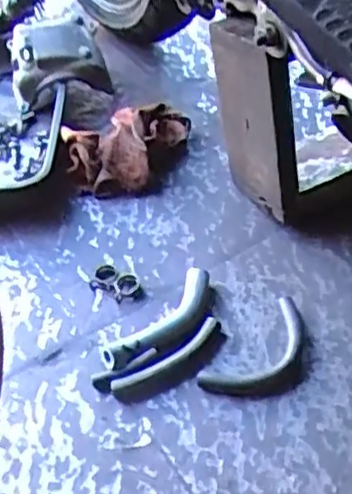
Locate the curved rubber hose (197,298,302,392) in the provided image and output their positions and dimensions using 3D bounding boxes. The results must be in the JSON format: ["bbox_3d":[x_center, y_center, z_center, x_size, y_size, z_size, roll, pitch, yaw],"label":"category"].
[{"bbox_3d":[0.083,0.098,0.644,0.052,0.012,0.126,33,58,32],"label":"curved rubber hose"}]

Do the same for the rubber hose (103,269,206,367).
[{"bbox_3d":[-0.013,0.074,0.672,0.042,0.023,0.137,32,57,32],"label":"rubber hose"}]

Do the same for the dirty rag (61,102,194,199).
[{"bbox_3d":[-0.068,-0.130,0.869,0.124,0.058,0.158,18,51,23],"label":"dirty rag"}]

